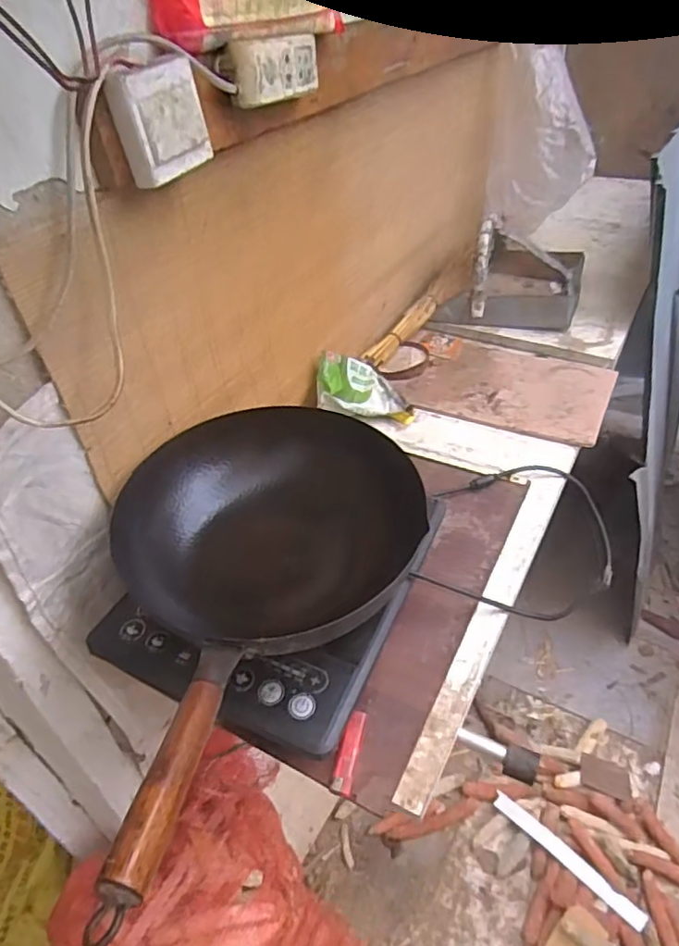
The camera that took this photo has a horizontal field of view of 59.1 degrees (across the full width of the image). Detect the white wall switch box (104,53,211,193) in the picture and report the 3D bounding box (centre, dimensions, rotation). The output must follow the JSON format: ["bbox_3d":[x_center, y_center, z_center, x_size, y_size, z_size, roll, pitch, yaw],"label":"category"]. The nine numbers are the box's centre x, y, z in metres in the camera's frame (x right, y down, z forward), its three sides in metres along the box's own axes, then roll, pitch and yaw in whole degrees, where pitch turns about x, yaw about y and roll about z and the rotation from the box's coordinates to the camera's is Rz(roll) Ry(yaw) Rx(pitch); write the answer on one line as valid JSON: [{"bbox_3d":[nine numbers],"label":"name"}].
[{"bbox_3d":[-0.158,-0.316,0.541,0.036,0.087,0.082,13,44,19],"label":"white wall switch box"}]

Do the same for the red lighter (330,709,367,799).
[{"bbox_3d":[0.010,0.260,0.561,0.017,0.013,0.076,7,42,13],"label":"red lighter"}]

